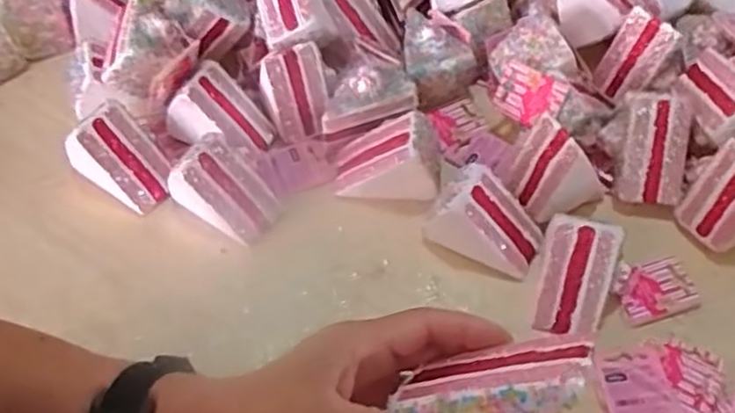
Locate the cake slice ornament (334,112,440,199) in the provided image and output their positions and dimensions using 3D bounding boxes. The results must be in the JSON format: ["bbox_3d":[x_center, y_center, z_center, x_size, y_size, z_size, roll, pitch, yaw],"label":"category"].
[{"bbox_3d":[0.017,-0.044,0.595,0.086,0.056,0.050,4,57,2],"label":"cake slice ornament"}]

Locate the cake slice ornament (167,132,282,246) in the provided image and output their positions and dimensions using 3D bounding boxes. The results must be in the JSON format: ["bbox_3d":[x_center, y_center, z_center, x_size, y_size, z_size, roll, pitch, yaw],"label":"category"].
[{"bbox_3d":[-0.117,-0.013,0.585,0.076,0.062,0.062,23,59,14],"label":"cake slice ornament"}]

